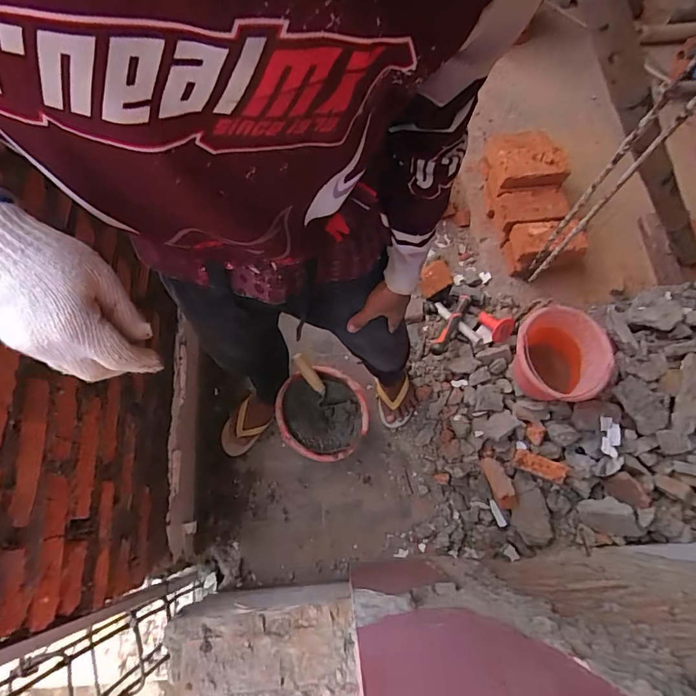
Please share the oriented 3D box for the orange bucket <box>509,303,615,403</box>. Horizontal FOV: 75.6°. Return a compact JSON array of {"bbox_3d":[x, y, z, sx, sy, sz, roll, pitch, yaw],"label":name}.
[{"bbox_3d":[0.550,0.027,1.199,0.267,0.218,0.239,-29,73,-11],"label":"orange bucket"}]

